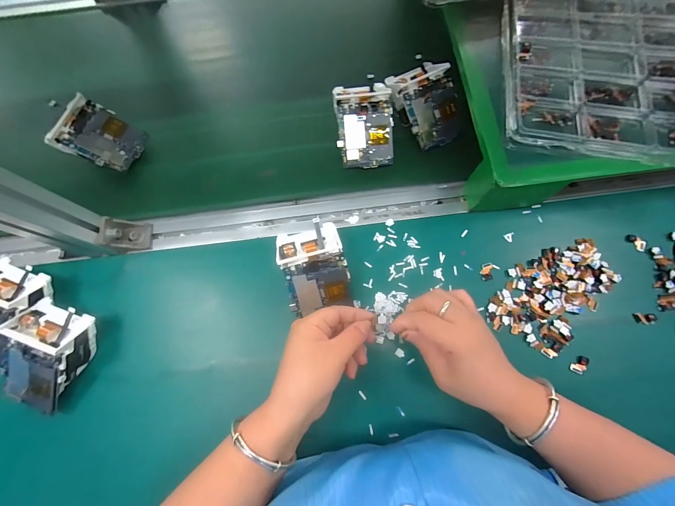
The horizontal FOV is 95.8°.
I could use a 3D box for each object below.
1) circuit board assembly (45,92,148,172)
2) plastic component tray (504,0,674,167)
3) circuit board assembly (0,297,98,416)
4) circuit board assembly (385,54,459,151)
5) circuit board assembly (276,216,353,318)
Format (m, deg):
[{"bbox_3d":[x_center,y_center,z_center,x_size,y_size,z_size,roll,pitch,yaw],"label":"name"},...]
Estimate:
[{"bbox_3d":[-0.321,-0.160,0.416,0.095,0.011,0.075,23,80,-22],"label":"circuit board assembly"},{"bbox_3d":[0.343,-0.213,0.347,0.295,0.020,0.248,8,76,4],"label":"plastic component tray"},{"bbox_3d":[-0.328,0.118,0.347,0.073,0.060,0.112,17,77,6],"label":"circuit board assembly"},{"bbox_3d":[0.122,-0.204,0.422,0.077,0.027,0.113,-21,98,-1],"label":"circuit board assembly"},{"bbox_3d":[-0.026,0.017,0.352,0.073,0.022,0.098,-13,84,-5],"label":"circuit board assembly"}]

